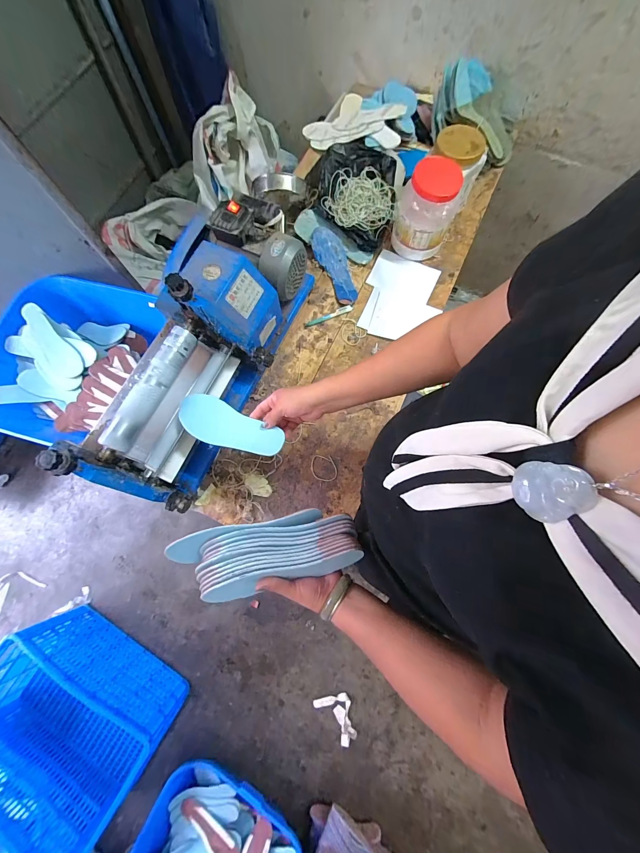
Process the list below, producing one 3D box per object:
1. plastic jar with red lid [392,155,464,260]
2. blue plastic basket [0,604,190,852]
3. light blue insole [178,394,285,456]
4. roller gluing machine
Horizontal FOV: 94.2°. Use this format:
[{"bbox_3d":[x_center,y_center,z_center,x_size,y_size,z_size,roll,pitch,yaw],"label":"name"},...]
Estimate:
[{"bbox_3d":[0.272,-0.557,0.772,0.133,0.176,0.130,0,75,1],"label":"plastic jar with red lid"},{"bbox_3d":[-0.878,1.009,1.033,0.614,0.278,0.440,29,77,8],"label":"blue plastic basket"},{"bbox_3d":[-0.171,0.000,0.550,0.221,0.010,0.080,21,76,16],"label":"light blue insole"},{"bbox_3d":[-0.254,-0.177,0.641,0.268,0.239,0.642,19,76,6],"label":"roller gluing machine"}]

